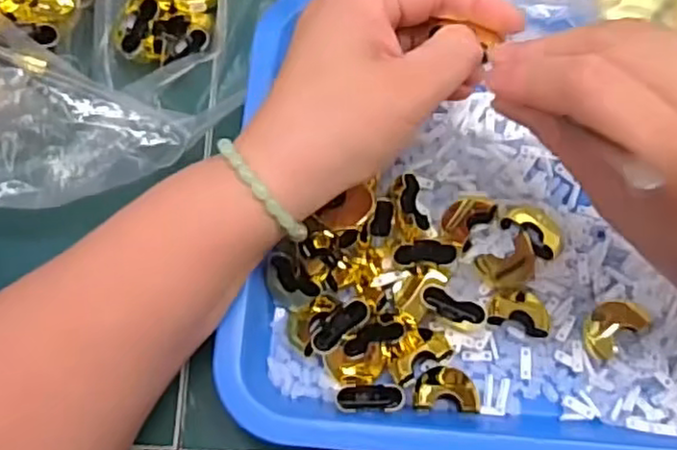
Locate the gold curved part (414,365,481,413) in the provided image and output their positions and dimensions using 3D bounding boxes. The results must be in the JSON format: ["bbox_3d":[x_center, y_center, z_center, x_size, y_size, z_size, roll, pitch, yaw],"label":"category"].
[{"bbox_3d":[0.050,0.073,0.306,0.030,0.015,0.020,4,74,1],"label":"gold curved part"}]

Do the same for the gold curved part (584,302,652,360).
[{"bbox_3d":[0.126,0.045,0.310,0.029,0.007,0.020,-34,77,-9],"label":"gold curved part"}]

